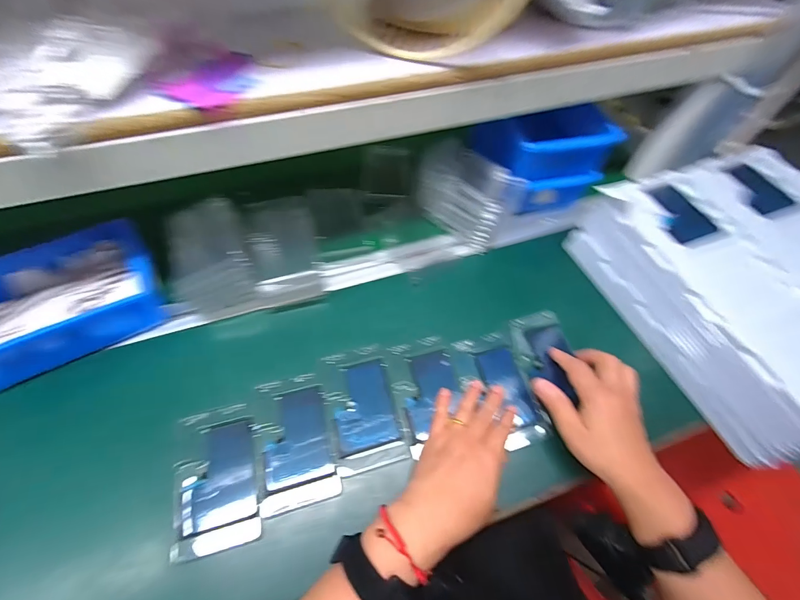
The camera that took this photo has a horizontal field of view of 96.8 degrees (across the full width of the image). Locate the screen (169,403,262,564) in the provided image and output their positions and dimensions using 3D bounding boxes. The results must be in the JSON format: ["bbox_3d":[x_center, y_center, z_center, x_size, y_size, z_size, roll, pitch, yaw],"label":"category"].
[{"bbox_3d":[-0.177,0.169,0.343,0.073,0.013,0.125,-13,59,-10],"label":"screen"}]

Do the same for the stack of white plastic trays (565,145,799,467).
[{"bbox_3d":[0.437,-0.023,0.437,0.291,0.083,0.329,-18,60,-12],"label":"stack of white plastic trays"}]

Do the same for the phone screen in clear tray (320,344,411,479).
[{"bbox_3d":[-0.041,0.112,0.379,0.072,0.009,0.125,-13,59,-10],"label":"phone screen in clear tray"}]

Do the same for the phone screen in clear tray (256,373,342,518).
[{"bbox_3d":[-0.106,0.139,0.359,0.069,0.016,0.122,-13,59,-10],"label":"phone screen in clear tray"}]

